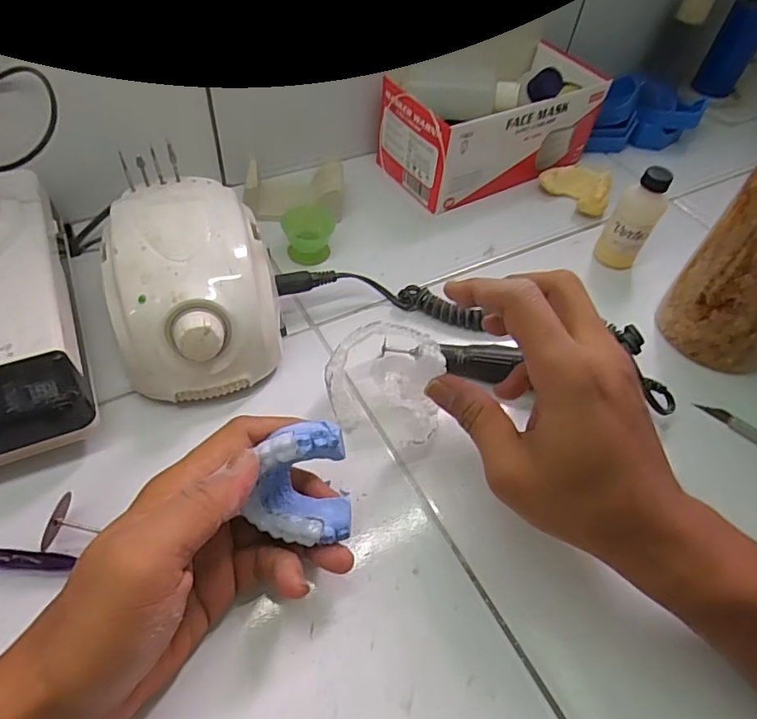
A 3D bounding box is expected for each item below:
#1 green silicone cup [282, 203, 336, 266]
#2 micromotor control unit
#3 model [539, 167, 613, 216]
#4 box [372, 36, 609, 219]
[{"bbox_3d":[-0.058,-0.106,0.441,0.042,0.030,0.039,-1,53,-7],"label":"green silicone cup"},{"bbox_3d":[-0.125,-0.048,0.356,0.103,0.082,0.138,-11,55,-14],"label":"micromotor control unit"},{"bbox_3d":[0.192,-0.168,0.514,0.067,0.026,0.044,23,53,13],"label":"model"},{"bbox_3d":[0.113,-0.235,0.520,0.210,0.090,0.108,-27,59,-24],"label":"box"}]

